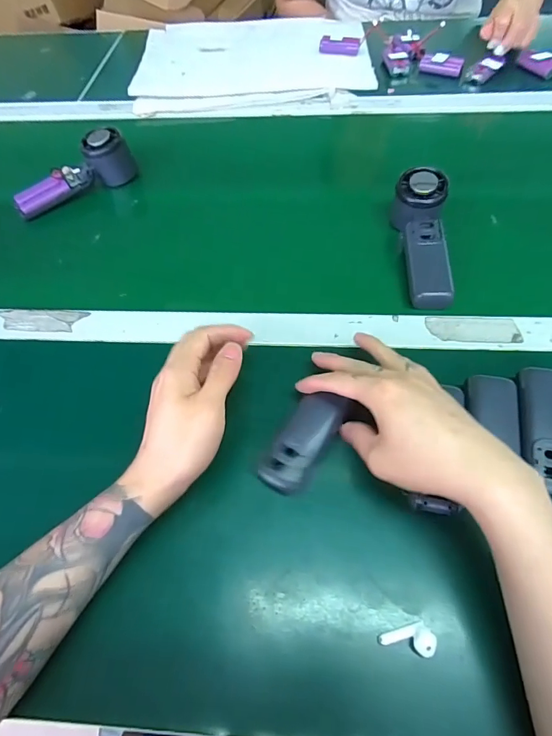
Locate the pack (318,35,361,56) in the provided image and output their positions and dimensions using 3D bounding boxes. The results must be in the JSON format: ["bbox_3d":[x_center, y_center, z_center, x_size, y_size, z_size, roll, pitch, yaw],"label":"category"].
[{"bbox_3d":[0.110,-0.554,0.740,0.068,0.027,0.030,4,57,6],"label":"pack"}]

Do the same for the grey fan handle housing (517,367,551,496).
[{"bbox_3d":[0.222,0.050,0.355,0.041,0.018,0.106,10,58,10],"label":"grey fan handle housing"}]

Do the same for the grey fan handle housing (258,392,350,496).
[{"bbox_3d":[0.022,0.061,0.361,0.038,0.021,0.090,30,71,20],"label":"grey fan handle housing"}]

